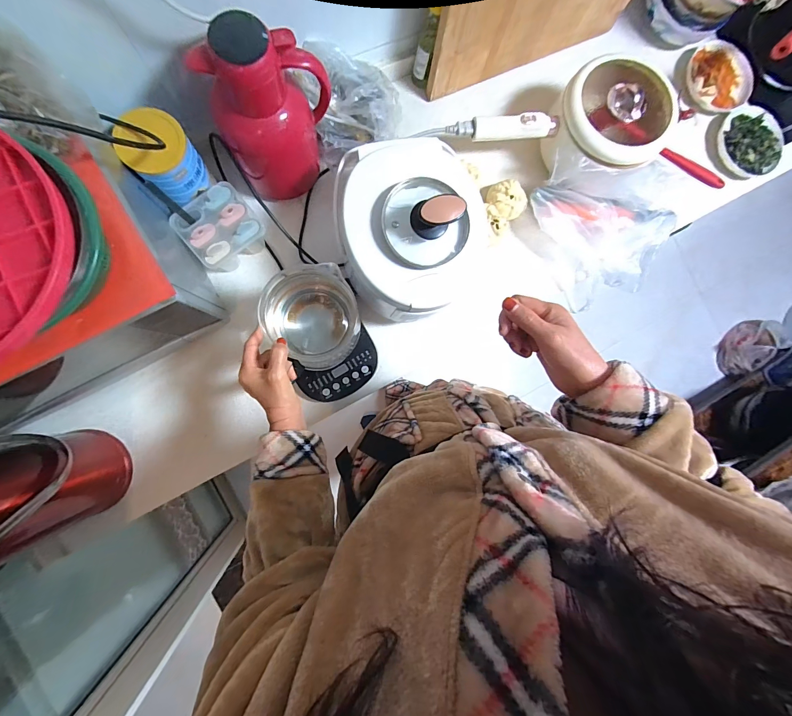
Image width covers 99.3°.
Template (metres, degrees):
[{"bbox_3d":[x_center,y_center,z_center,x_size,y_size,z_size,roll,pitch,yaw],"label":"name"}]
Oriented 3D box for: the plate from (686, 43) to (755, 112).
[{"bbox_3d":[0.763,-0.669,0.798,0.150,0.028,0.158,-17,89,-8],"label":"plate"}]

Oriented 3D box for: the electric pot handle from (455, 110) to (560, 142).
[{"bbox_3d":[0.227,-0.464,0.674,0.210,0.030,0.040,-7,88,-7],"label":"electric pot handle"}]

